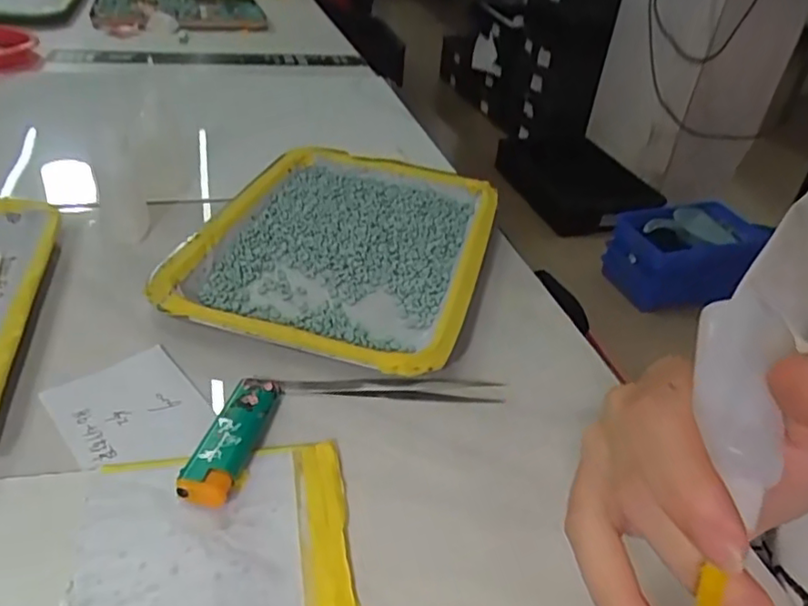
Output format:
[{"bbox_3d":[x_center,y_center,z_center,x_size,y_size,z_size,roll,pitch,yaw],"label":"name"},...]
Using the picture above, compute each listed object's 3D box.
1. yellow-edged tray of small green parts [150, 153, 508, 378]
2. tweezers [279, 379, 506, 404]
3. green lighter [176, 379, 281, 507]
[{"bbox_3d":[-0.038,-0.044,0.446,0.188,0.023,0.257,13,36,8],"label":"yellow-edged tray of small green parts"},{"bbox_3d":[-0.006,0.047,0.345,0.120,0.007,0.016,3,36,-6],"label":"tweezers"},{"bbox_3d":[-0.081,0.063,0.298,0.024,0.014,0.077,10,36,4],"label":"green lighter"}]

